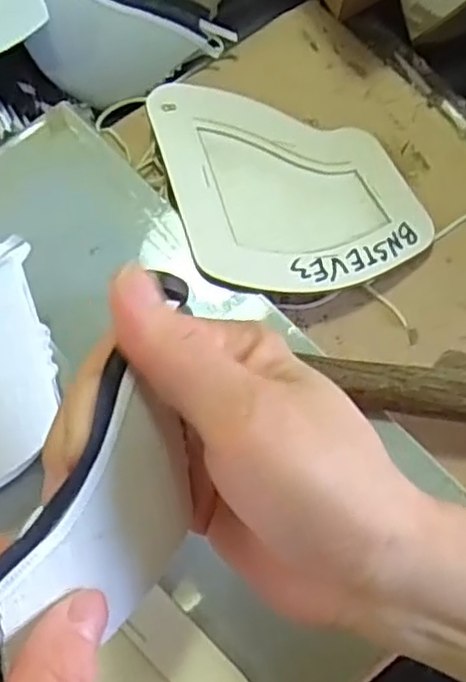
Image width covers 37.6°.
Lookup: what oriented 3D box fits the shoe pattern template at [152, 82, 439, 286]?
[{"bbox_3d":[0.029,-0.082,0.346,0.118,0.004,0.123,-12,67,-15],"label":"shoe pattern template"}]

